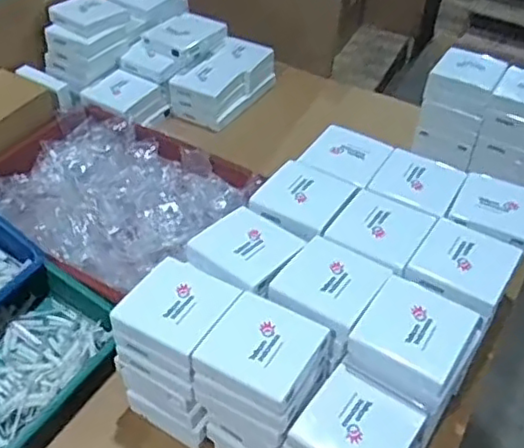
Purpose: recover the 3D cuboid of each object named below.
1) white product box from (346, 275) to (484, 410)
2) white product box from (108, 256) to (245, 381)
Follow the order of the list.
[{"bbox_3d":[0.133,0.096,0.550,0.086,0.034,0.087,27,48,23],"label":"white product box"},{"bbox_3d":[-0.075,0.080,0.567,0.086,0.038,0.086,24,47,20],"label":"white product box"}]

